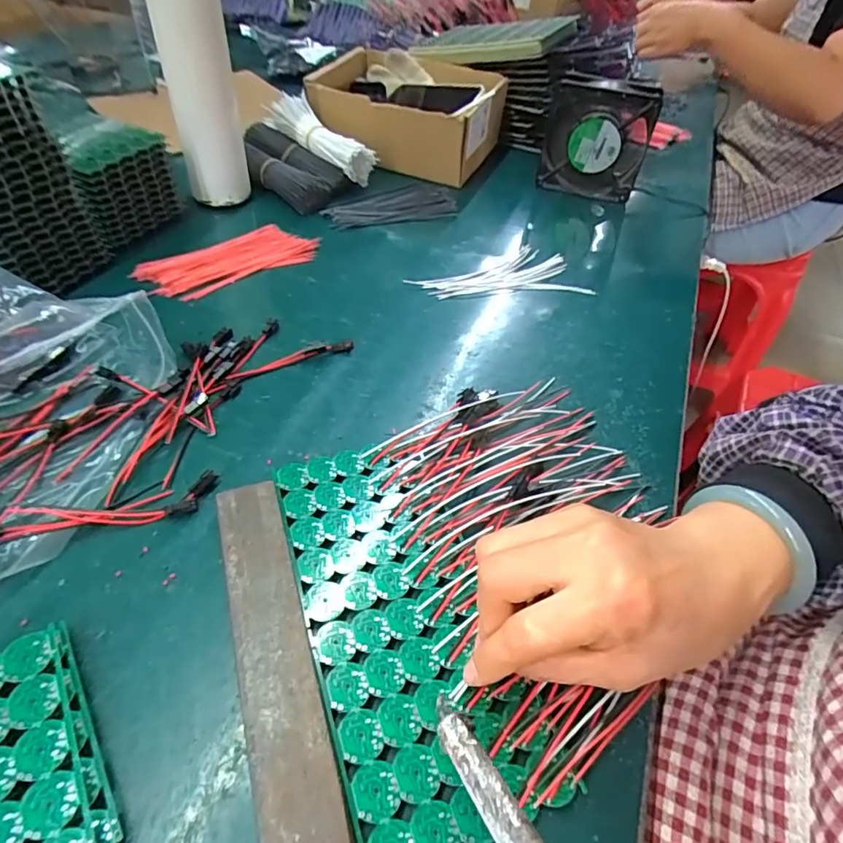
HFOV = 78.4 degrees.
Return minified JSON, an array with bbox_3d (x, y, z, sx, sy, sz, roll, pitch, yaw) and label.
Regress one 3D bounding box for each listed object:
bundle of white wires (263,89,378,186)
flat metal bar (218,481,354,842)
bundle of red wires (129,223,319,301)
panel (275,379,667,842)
[{"bbox_3d":[-0.127,-0.346,0.640,0.055,0.062,0.163,-30,55,-28],"label":"bundle of white wires"},{"bbox_3d":[-0.072,0.114,0.255,0.033,0.016,0.198,-13,49,-16],"label":"flat metal bar"},{"bbox_3d":[-0.187,-0.161,0.512,0.167,0.010,0.070,-30,55,-29],"label":"bundle of red wires"},{"bbox_3d":[0.046,0.072,0.302,0.229,0.016,0.235,-13,49,-16],"label":"panel"}]

